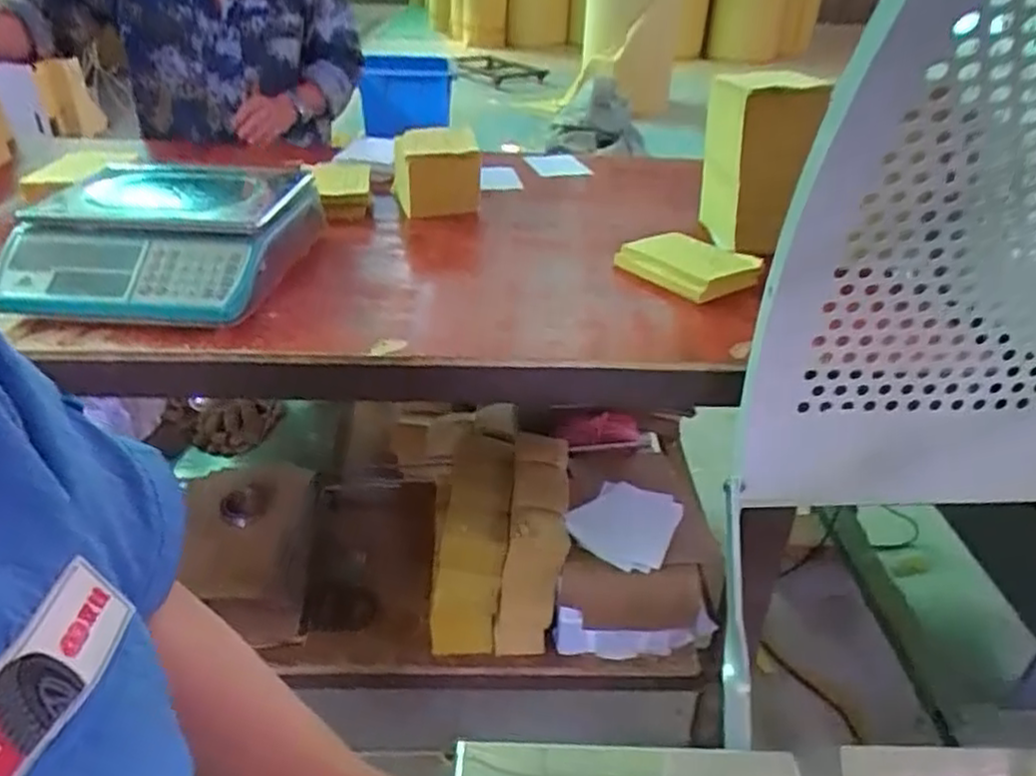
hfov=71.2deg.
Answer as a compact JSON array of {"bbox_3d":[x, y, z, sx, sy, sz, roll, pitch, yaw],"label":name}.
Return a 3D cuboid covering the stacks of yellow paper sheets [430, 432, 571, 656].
[{"bbox_3d":[-0.028,0.221,1.130,0.196,0.207,0.299,2,33,1],"label":"stacks of yellow paper sheets"}]

